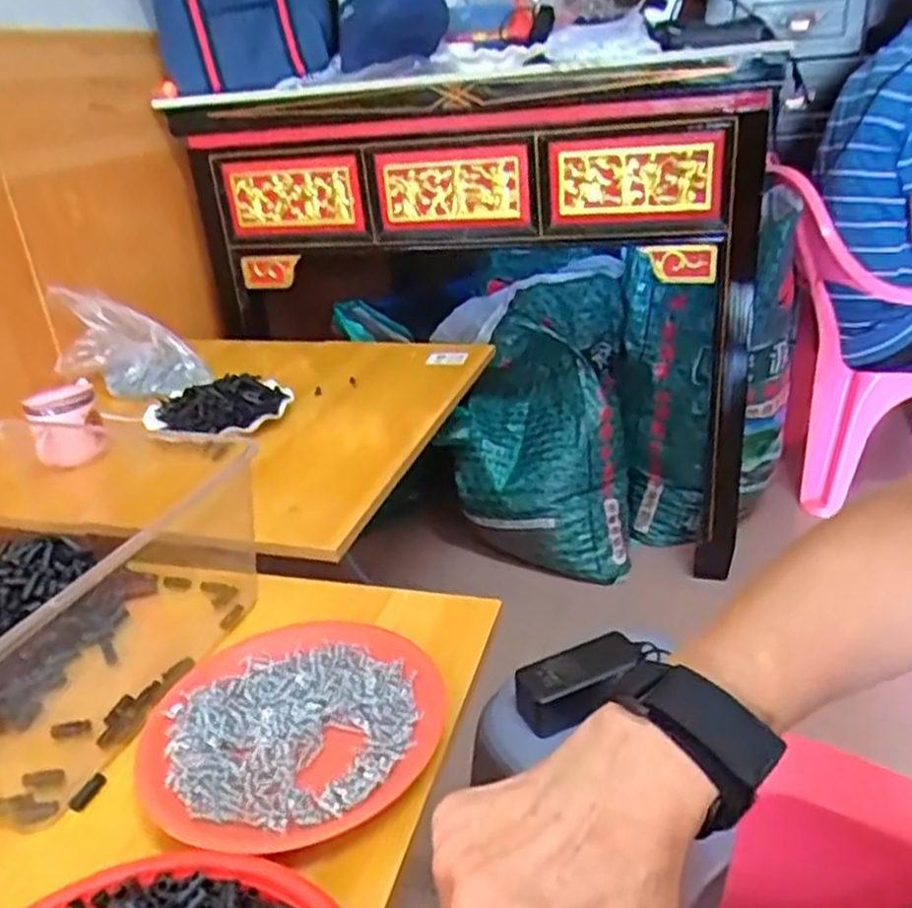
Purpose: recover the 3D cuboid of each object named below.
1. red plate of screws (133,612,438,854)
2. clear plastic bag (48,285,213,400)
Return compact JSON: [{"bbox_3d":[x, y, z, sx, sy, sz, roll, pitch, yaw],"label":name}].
[{"bbox_3d":[-0.109,0.180,0.522,0.189,0.026,0.175,-5,25,2],"label":"red plate of screws"},{"bbox_3d":[-0.473,-0.160,1.144,0.207,0.149,0.053,-4,25,4],"label":"clear plastic bag"}]

